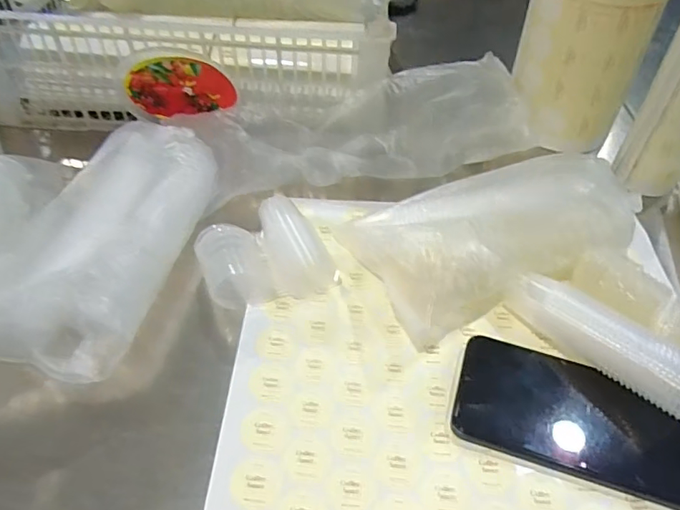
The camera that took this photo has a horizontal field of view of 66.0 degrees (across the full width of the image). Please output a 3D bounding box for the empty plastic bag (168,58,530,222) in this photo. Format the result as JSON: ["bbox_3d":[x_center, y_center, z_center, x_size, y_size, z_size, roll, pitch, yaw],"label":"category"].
[{"bbox_3d":[0.013,-0.113,0.468,0.285,0.071,0.106,-8,48,-9],"label":"empty plastic bag"}]

